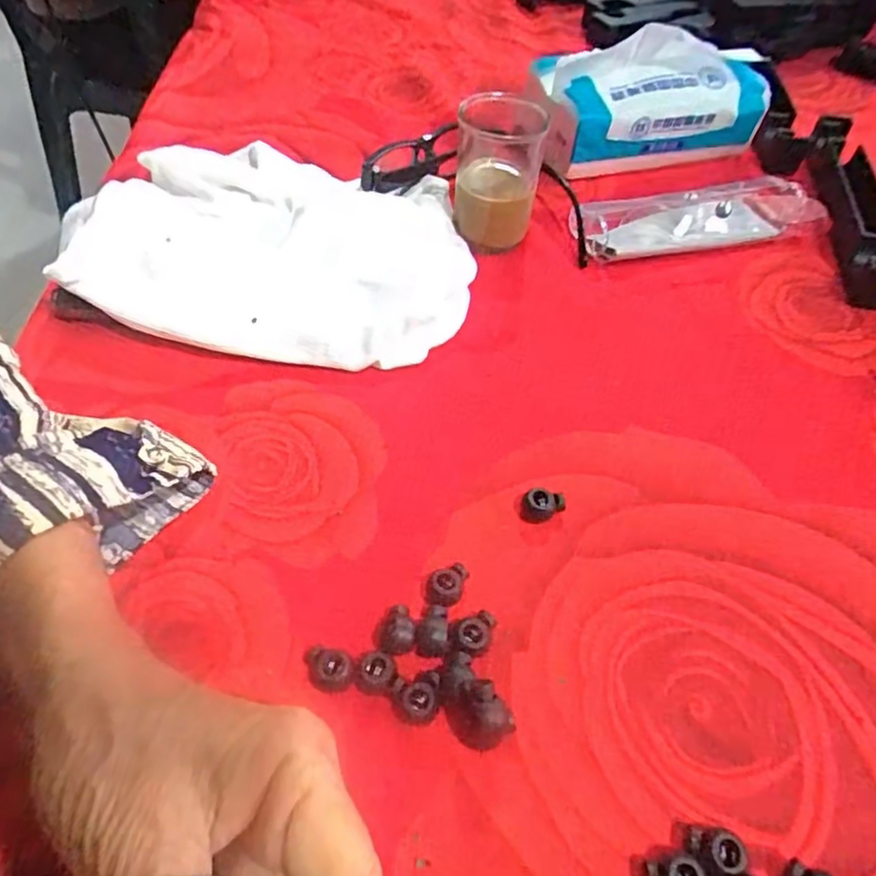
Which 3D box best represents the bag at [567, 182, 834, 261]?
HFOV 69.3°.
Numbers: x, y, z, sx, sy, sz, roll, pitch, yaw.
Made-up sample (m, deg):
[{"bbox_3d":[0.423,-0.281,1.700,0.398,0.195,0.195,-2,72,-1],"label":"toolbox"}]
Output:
[{"bbox_3d":[0.174,-0.149,0.425,0.162,0.025,0.050,-10,54,-9],"label":"bag"}]

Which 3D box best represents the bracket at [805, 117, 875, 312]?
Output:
[{"bbox_3d":[0.285,-0.160,0.433,0.035,0.033,0.180,10,53,5],"label":"bracket"}]

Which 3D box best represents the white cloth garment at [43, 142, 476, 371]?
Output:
[{"bbox_3d":[-0.102,-0.119,0.379,0.246,0.038,0.172,12,53,7],"label":"white cloth garment"}]

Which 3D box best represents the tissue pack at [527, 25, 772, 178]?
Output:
[{"bbox_3d":[0.151,-0.251,0.465,0.170,0.075,0.079,-10,54,-9],"label":"tissue pack"}]

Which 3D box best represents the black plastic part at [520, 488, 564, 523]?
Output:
[{"bbox_3d":[0.048,0.031,0.290,0.020,0.013,0.012,2,52,-1],"label":"black plastic part"}]

